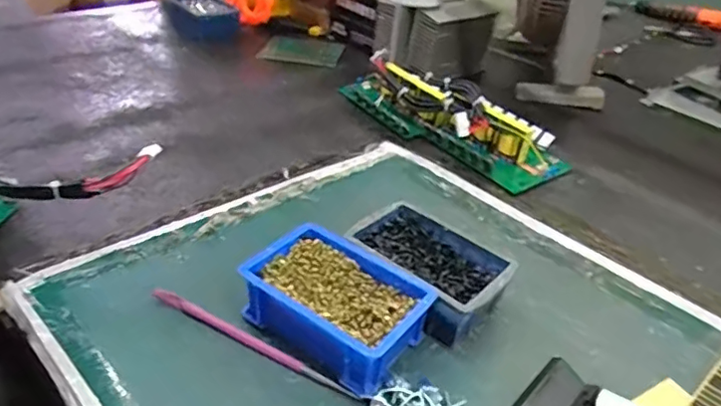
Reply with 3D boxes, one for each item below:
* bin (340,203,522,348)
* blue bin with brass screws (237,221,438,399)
[{"bbox_3d":[0.067,0.060,0.548,0.144,0.053,0.103,32,41,30],"label":"bin"},{"bbox_3d":[-0.023,0.087,0.493,0.145,0.057,0.108,27,39,26],"label":"blue bin with brass screws"}]

